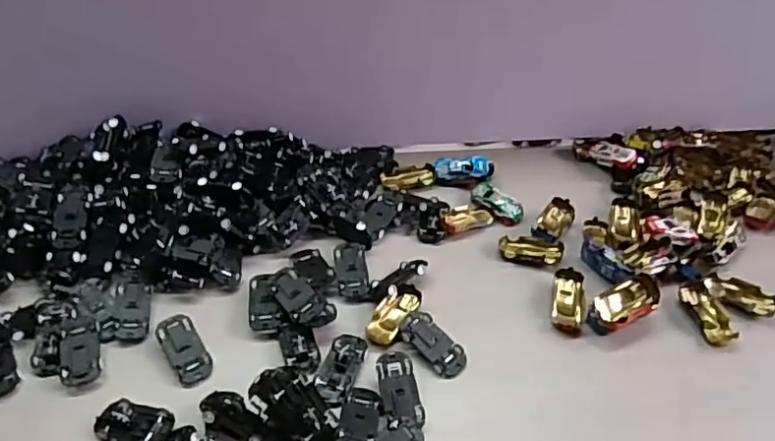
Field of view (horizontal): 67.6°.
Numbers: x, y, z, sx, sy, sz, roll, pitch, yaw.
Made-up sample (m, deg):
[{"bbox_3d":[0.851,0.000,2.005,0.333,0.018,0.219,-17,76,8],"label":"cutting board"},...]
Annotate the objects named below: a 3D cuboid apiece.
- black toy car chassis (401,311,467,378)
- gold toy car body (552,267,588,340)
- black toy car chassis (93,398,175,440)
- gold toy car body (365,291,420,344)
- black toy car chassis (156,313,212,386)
[{"bbox_3d":[0.039,0.107,0.505,0.033,0.014,0.066,-33,55,-29],"label":"black toy car chassis"},{"bbox_3d":[0.172,0.075,0.544,0.031,0.014,0.068,10,46,8],"label":"gold toy car body"},{"bbox_3d":[-0.195,0.157,0.445,0.062,0.012,0.032,13,47,11],"label":"black toy car chassis"},{"bbox_3d":[0.003,0.088,0.530,0.030,0.013,0.062,24,50,20],"label":"gold toy car body"},{"bbox_3d":[-0.173,0.110,0.495,0.029,0.013,0.065,-26,52,-25],"label":"black toy car chassis"}]

